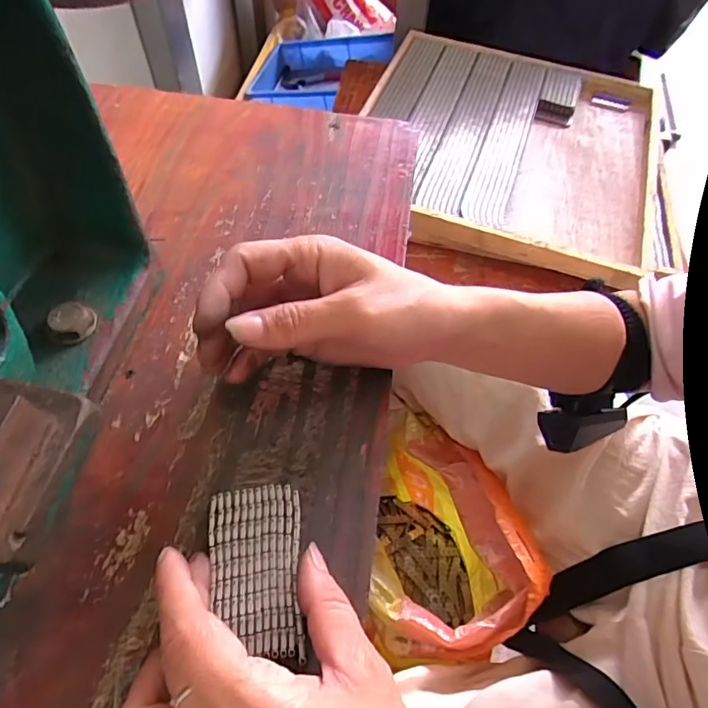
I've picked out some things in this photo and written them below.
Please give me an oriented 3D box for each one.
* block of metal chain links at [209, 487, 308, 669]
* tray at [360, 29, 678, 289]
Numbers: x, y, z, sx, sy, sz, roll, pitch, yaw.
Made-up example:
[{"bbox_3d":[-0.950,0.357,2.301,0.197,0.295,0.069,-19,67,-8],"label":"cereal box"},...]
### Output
[{"bbox_3d":[-0.042,0.090,0.210,0.038,0.004,0.066,-3,58,-5],"label":"block of metal chain links"},{"bbox_3d":[0.208,-0.283,0.669,0.376,0.040,0.398,15,58,6],"label":"tray"}]

